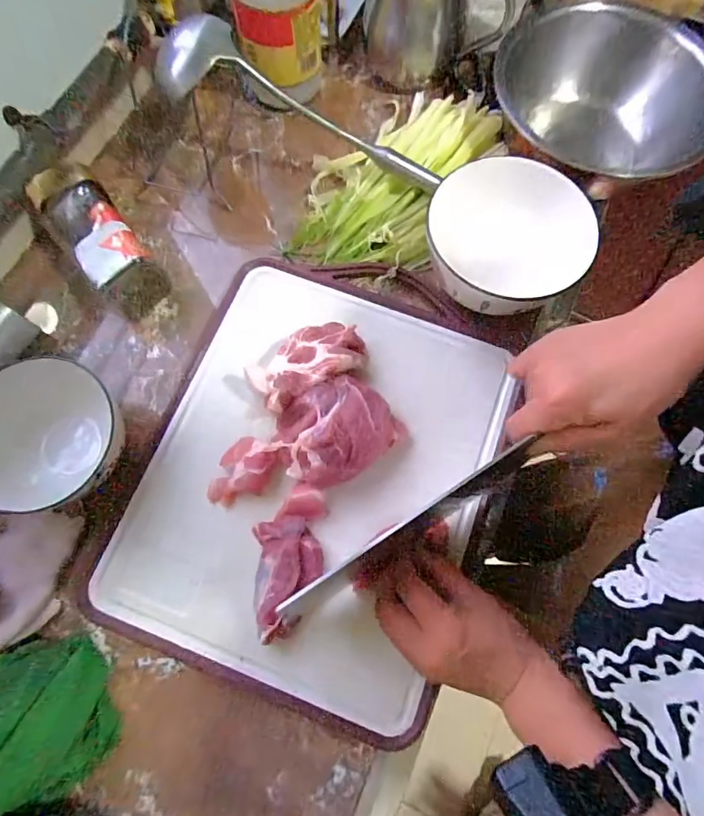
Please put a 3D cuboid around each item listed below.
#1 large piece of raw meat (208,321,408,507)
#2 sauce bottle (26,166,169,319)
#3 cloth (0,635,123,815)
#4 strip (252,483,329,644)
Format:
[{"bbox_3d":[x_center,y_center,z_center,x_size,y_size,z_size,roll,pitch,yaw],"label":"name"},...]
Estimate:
[{"bbox_3d":[-0.052,0.010,0.390,0.169,0.048,0.133,-24,75,-6],"label":"large piece of raw meat"},{"bbox_3d":[-0.238,-0.156,0.435,0.057,0.067,0.168,-38,78,-11],"label":"sauce bottle"},{"bbox_3d":[-0.253,0.240,0.329,0.121,0.041,0.106,-22,75,-6],"label":"cloth"},{"bbox_3d":[-0.053,0.122,0.361,0.055,0.035,0.117,4,74,0],"label":"strip"}]

